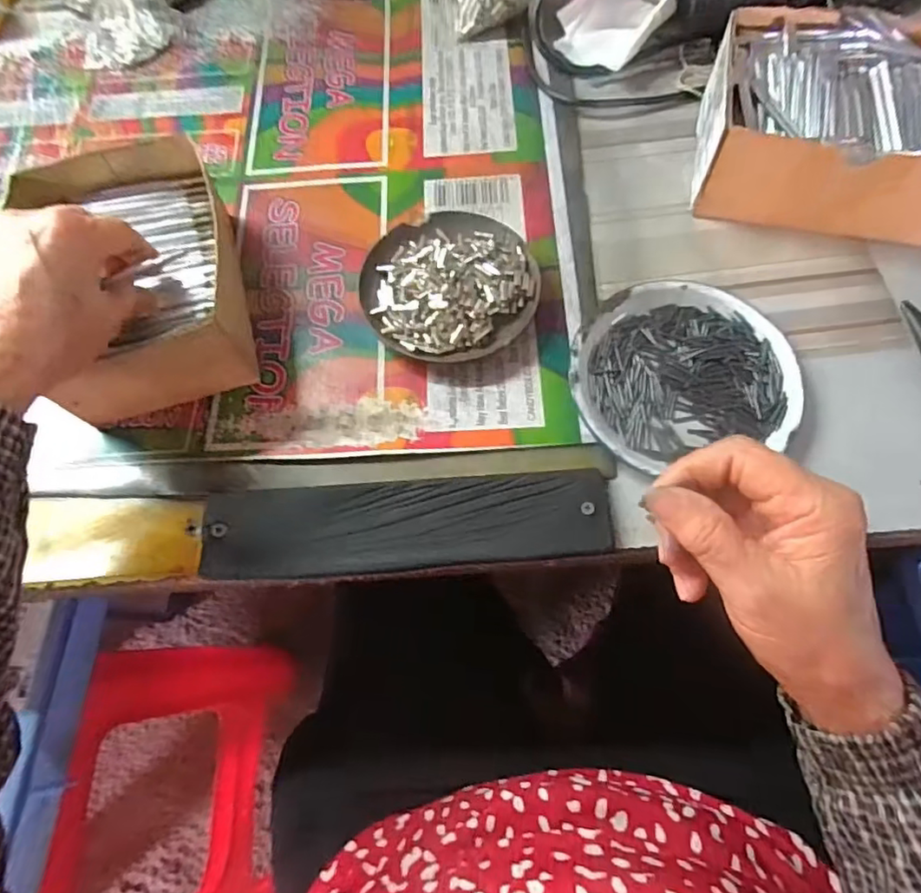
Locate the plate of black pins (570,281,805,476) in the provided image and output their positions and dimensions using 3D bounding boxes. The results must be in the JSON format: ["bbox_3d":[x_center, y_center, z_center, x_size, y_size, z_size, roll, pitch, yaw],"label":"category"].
[{"bbox_3d":[0.134,-0.048,0.361,0.132,0.014,0.116,-13,68,-4],"label":"plate of black pins"}]

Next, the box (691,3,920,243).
[{"bbox_3d":[0.248,-0.214,0.394,0.165,0.070,0.130,17,70,8],"label":"box"}]

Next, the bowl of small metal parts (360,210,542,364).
[{"bbox_3d":[-0.007,-0.108,0.384,0.111,0.026,0.114,-1,68,2],"label":"bowl of small metal parts"}]

